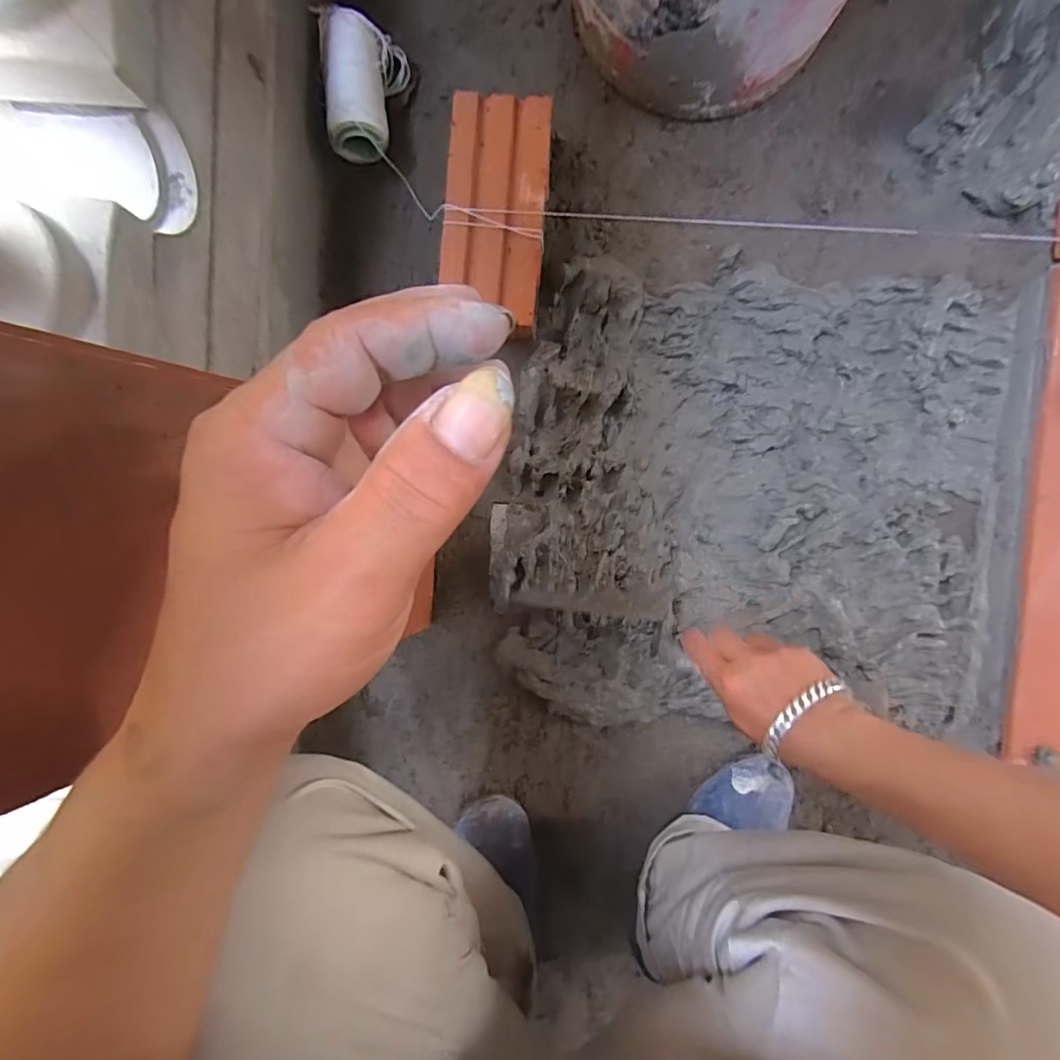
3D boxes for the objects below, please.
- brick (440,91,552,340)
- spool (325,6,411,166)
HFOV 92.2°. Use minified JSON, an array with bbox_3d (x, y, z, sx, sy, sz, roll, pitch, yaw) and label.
[{"bbox_3d":[-0.029,-0.295,0.495,0.096,0.062,0.207,5,93,2],"label":"brick"},{"bbox_3d":[-0.160,-0.427,0.492,0.063,0.049,0.124,5,93,3],"label":"spool"}]

